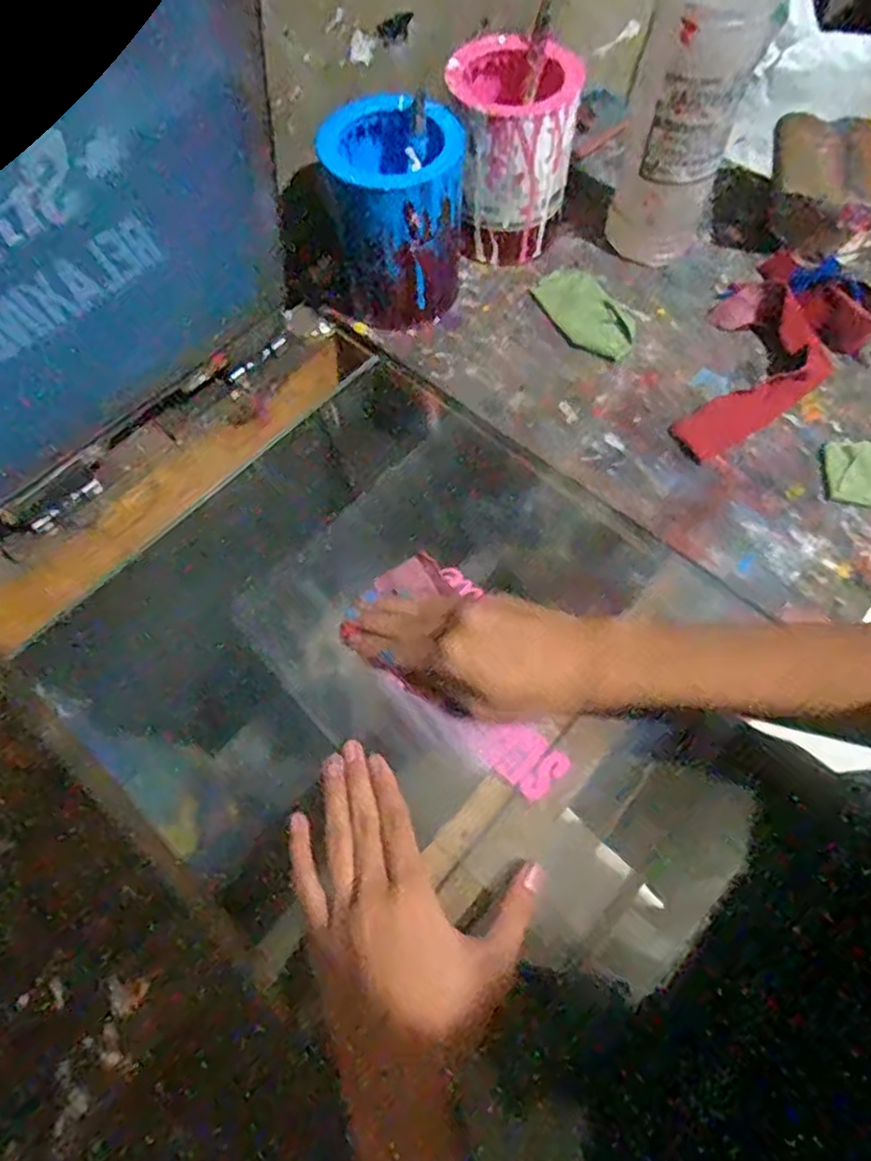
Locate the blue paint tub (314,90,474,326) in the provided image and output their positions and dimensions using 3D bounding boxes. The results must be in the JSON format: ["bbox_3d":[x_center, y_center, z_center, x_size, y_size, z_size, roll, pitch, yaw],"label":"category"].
[{"bbox_3d":[-0.033,-0.302,0.568,0.114,0.141,0.108,9,64,6],"label":"blue paint tub"}]

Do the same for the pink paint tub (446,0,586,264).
[{"bbox_3d":[0.066,-0.374,0.599,0.093,0.143,0.100,-1,63,1],"label":"pink paint tub"}]

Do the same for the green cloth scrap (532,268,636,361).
[{"bbox_3d":[0.139,-0.242,0.609,0.061,0.008,0.108,-26,66,-11],"label":"green cloth scrap"}]

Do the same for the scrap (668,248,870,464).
[{"bbox_3d":[0.271,-0.197,0.572,0.226,0.033,0.114,-41,69,-17],"label":"scrap"}]

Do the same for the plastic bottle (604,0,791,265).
[{"bbox_3d":[0.208,-0.387,0.550,0.083,0.242,0.082,24,67,13],"label":"plastic bottle"}]

